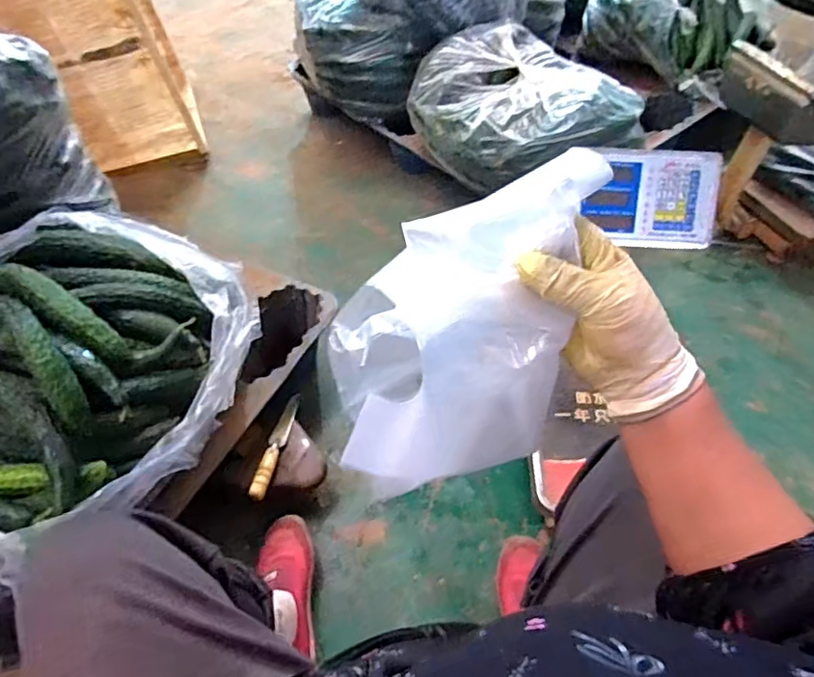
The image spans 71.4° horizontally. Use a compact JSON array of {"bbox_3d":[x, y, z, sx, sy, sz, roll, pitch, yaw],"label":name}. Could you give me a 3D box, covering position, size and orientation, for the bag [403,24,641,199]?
[{"bbox_3d":[0.244,-0.501,1.244,0.384,0.173,0.452,-23,54,-18],"label":"bag"}]

